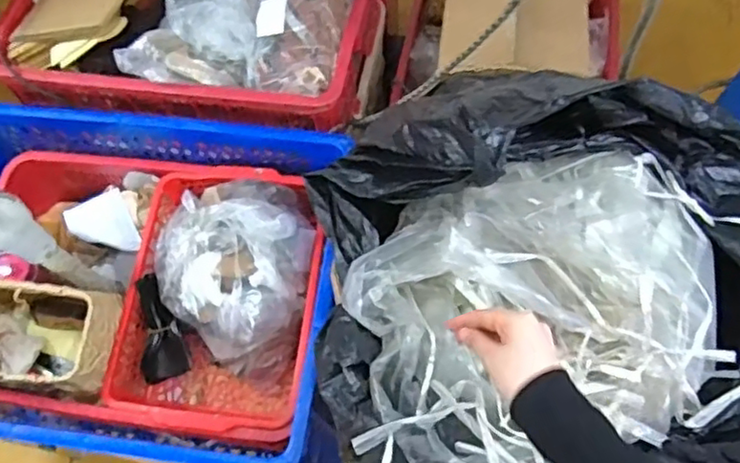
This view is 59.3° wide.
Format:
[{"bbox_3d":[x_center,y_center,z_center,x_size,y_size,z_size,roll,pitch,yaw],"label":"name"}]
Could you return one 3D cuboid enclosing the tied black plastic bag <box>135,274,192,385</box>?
[{"bbox_3d":[-0.343,0.159,1.051,0.074,0.030,0.180,-10,103,-5],"label":"tied black plastic bag"}]

